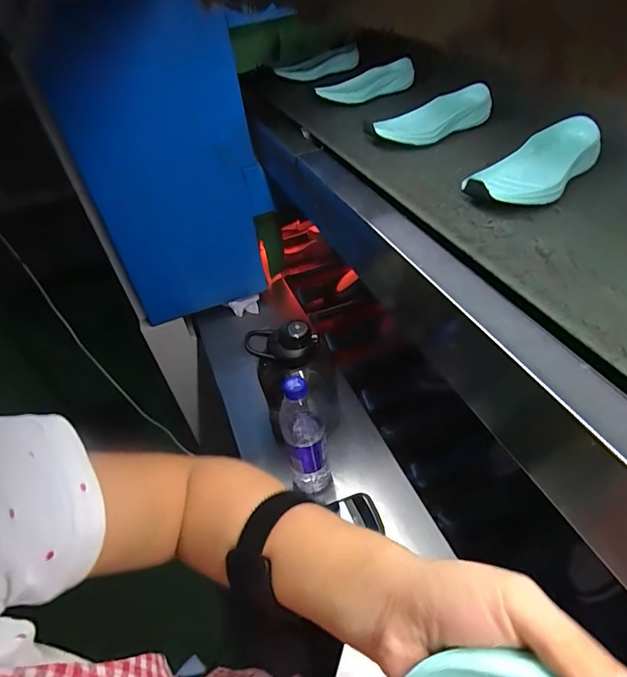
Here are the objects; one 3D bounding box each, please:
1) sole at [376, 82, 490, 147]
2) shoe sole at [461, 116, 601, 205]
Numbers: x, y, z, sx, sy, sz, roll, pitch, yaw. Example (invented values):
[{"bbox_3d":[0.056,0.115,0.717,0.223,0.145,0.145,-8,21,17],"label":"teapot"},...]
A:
[{"bbox_3d":[0.173,-0.317,0.654,0.195,0.046,0.067,-26,45,-19],"label":"sole"},{"bbox_3d":[0.254,-0.197,0.515,0.085,0.042,0.194,28,53,33],"label":"shoe sole"}]

